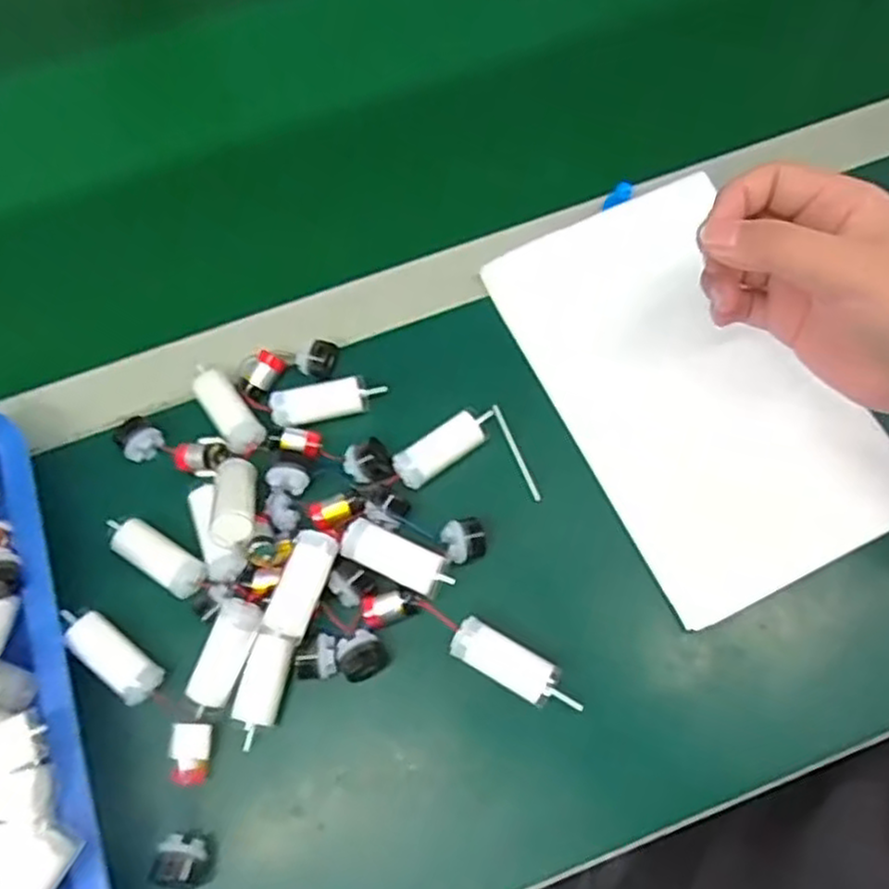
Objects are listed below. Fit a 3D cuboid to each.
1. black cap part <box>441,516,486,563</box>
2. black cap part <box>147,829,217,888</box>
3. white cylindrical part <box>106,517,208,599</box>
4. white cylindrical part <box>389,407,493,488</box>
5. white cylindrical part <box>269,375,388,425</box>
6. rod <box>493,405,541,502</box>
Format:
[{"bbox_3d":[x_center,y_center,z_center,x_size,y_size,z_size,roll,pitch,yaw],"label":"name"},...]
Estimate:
[{"bbox_3d":[0.010,0.050,0.379,0.022,0.016,0.021,-20,69,-5],"label":"black cap part"},{"bbox_3d":[-0.117,0.186,0.333,0.023,0.021,0.024,-2,69,2],"label":"black cap part"},{"bbox_3d":[-0.148,0.058,0.385,0.058,0.015,0.021,29,73,13],"label":"white cylindrical part"},{"bbox_3d":[0.001,0.001,0.400,0.060,0.014,0.020,-34,71,-10],"label":"white cylindrical part"},{"bbox_3d":[-0.064,-0.024,0.407,0.062,0.014,0.019,-12,69,-2],"label":"white cylindrical part"},{"bbox_3d":[0.039,0.004,0.399,0.004,0.004,0.058,-22,69,-6],"label":"rod"}]

